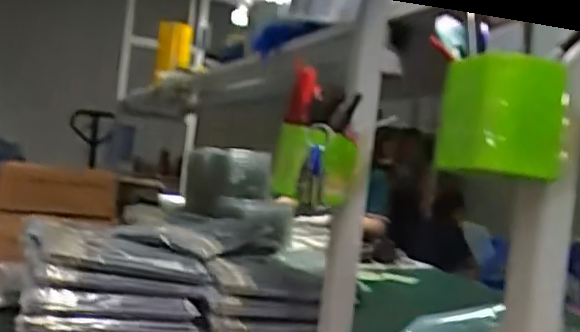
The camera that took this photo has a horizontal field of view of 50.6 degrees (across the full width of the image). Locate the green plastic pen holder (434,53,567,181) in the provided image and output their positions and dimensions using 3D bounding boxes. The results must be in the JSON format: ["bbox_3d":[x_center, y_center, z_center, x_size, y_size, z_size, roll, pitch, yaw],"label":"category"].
[{"bbox_3d":[0.157,-0.035,0.448,0.094,0.082,0.060,6,0,17],"label":"green plastic pen holder"}]

